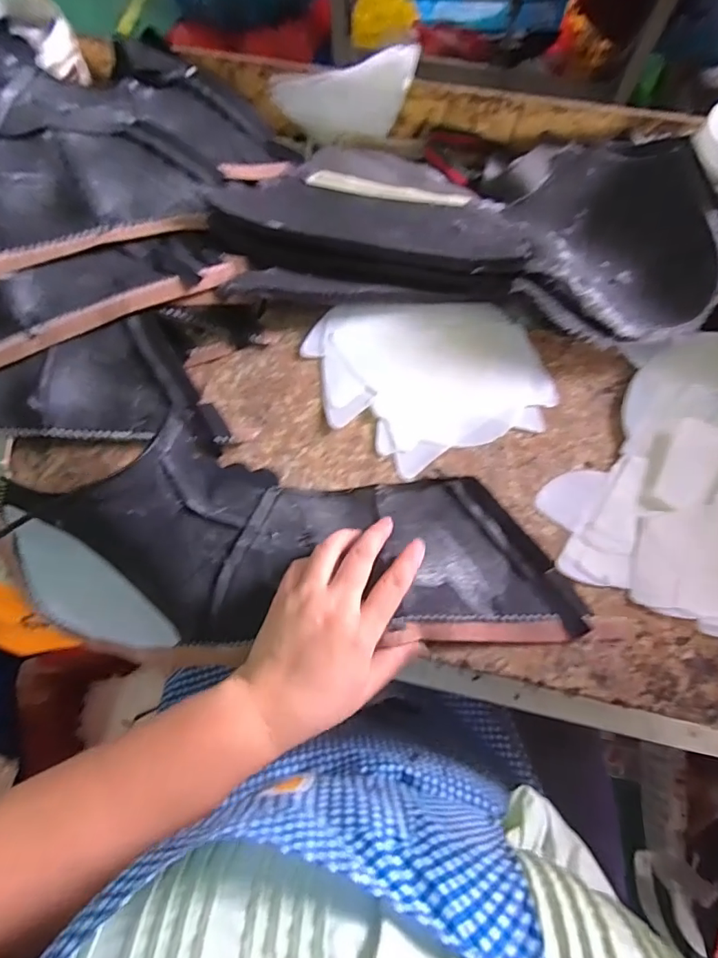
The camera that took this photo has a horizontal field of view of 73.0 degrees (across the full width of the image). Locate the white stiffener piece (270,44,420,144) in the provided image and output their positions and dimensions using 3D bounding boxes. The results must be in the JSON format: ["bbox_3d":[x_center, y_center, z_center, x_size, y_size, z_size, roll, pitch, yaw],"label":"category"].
[{"bbox_3d":[-0.011,-0.382,0.495,0.148,0.066,0.013,4,53,22],"label":"white stiffener piece"}]

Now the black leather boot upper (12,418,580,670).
[{"bbox_3d":[-0.038,0.054,0.346,0.358,0.104,0.146,8,72,-3],"label":"black leather boot upper"}]

